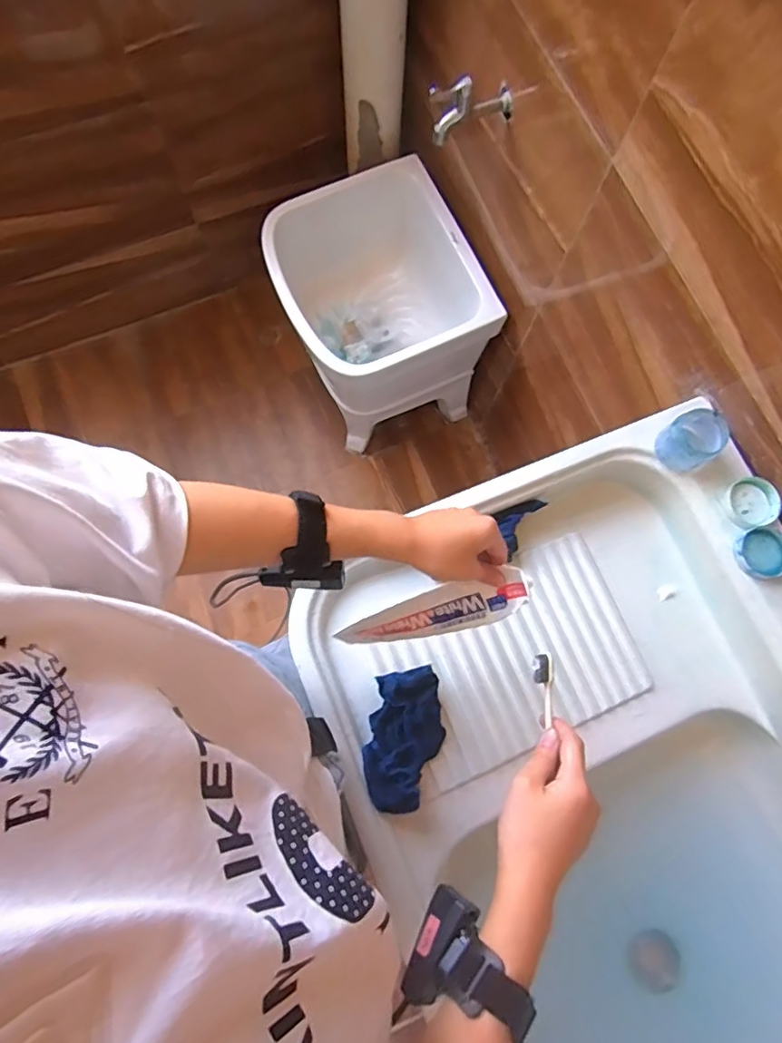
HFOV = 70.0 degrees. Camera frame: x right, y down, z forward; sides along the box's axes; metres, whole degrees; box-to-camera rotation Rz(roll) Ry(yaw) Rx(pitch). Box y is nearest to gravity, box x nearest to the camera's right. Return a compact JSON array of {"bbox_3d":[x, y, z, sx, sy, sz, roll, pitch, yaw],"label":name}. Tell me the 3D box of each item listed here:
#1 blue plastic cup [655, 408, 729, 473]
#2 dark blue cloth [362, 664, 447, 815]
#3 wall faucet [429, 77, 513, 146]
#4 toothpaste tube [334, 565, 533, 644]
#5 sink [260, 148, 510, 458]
[{"bbox_3d":[0.336,-0.091,0.622,0.059,0.044,0.055,0,77,-2],"label":"blue plastic cup"},{"bbox_3d":[0.015,0.218,0.564,0.079,0.051,0.135,5,77,-1],"label":"dark blue cloth"},{"bbox_3d":[0.112,-0.598,0.791,0.128,0.066,0.045,-25,79,-7],"label":"wall faucet"},{"bbox_3d":[0.042,0.088,0.535,0.184,0.032,0.042,-17,77,11],"label":"toothpaste tube"},{"bbox_3d":[-0.022,-0.428,1.218,0.380,0.418,0.399,-25,79,-7],"label":"sink"}]

